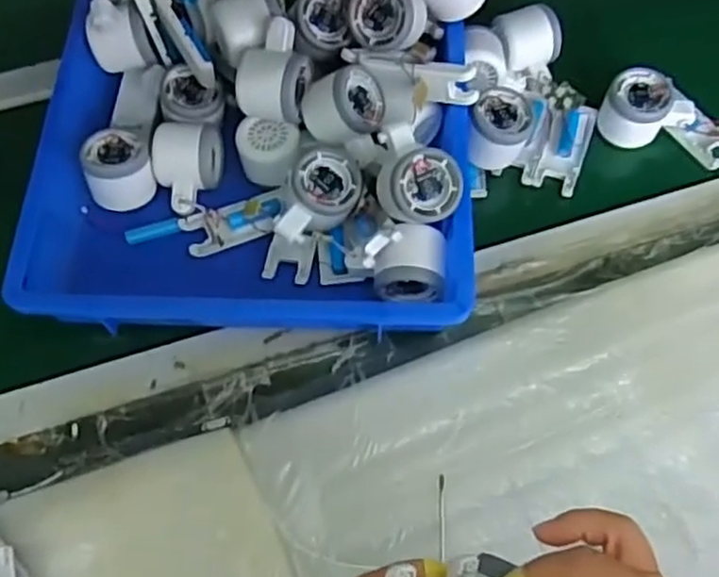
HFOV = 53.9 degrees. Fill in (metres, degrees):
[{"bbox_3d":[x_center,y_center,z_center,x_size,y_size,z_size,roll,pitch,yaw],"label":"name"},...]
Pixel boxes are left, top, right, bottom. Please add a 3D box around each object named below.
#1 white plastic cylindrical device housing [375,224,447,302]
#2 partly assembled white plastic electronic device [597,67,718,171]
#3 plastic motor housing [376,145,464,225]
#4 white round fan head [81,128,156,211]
[{"bbox_3d":[0.042,-0.018,0.586,0.055,0.053,0.049,3,66,2],"label":"white plastic cylindrical device housing"},{"bbox_3d":[0.296,-0.161,0.670,0.134,0.056,0.064,18,67,-7],"label":"partly assembled white plastic electronic device"},{"bbox_3d":[0.048,-0.083,0.573,0.061,0.042,0.057,-8,95,-8],"label":"plastic motor housing"},{"bbox_3d":[-0.213,-0.108,0.629,0.059,0.047,0.066,-12,66,-5],"label":"white round fan head"}]

